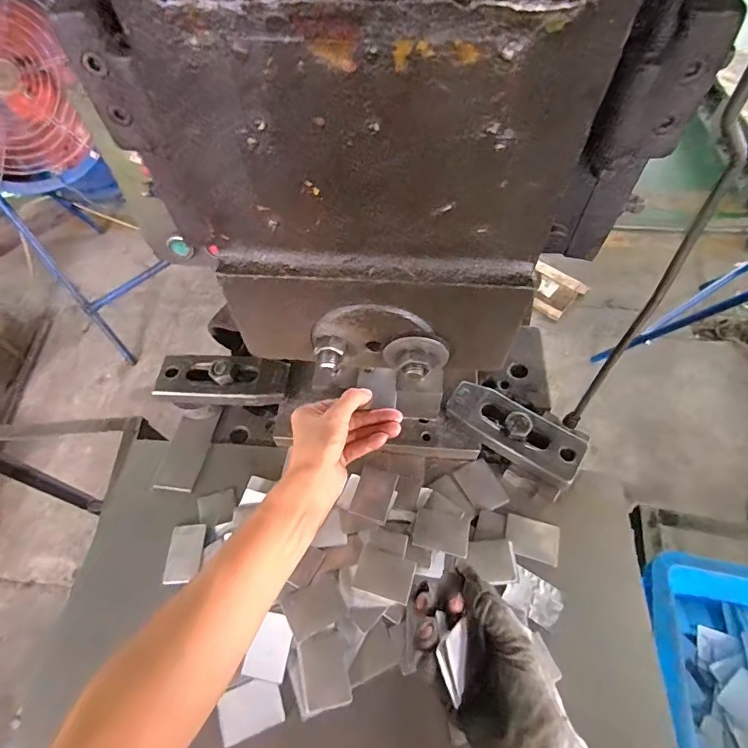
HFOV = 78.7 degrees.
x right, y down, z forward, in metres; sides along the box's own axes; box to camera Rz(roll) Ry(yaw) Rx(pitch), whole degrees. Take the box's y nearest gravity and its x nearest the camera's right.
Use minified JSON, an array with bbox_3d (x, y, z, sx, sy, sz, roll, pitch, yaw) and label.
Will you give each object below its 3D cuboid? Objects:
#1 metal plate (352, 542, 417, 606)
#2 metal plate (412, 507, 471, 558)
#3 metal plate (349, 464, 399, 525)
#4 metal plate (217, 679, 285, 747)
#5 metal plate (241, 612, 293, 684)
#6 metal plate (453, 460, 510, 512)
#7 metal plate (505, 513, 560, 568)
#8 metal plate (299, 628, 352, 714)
[{"bbox_3d":[0.010,0.173,0.393,0.048,0.006,0.036,14,60,11],"label":"metal plate"},{"bbox_3d":[0.062,0.143,0.412,0.049,0.004,0.036,13,50,4],"label":"metal plate"},{"bbox_3d":[0.001,0.111,0.428,0.035,0.007,0.051,9,53,17],"label":"metal plate"},{"bbox_3d":[-0.095,0.257,0.349,0.047,0.004,0.034,-20,60,-10],"label":"metal plate"},{"bbox_3d":[-0.084,0.219,0.367,0.032,0.004,0.046,8,71,14],"label":"metal plate"},{"bbox_3d":[0.105,0.109,0.442,0.034,0.009,0.047,-27,69,-9],"label":"metal plate"},{"bbox_3d":[0.143,0.150,0.412,0.047,0.006,0.034,12,80,21],"label":"metal plate"},{"bbox_3d":[-0.039,0.232,0.358,0.036,0.008,0.051,-9,58,-3],"label":"metal plate"}]

